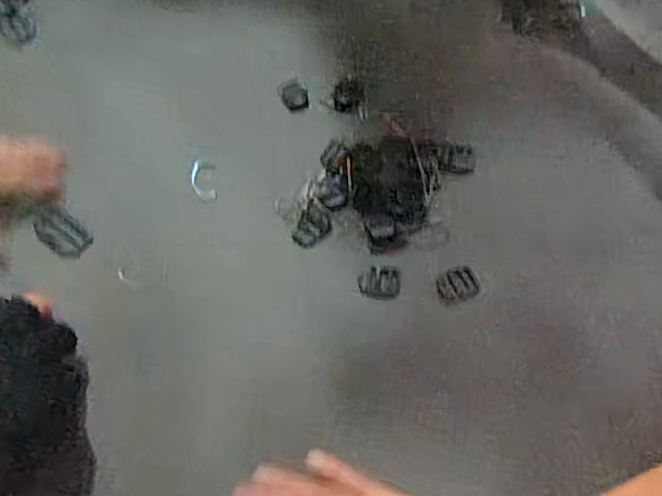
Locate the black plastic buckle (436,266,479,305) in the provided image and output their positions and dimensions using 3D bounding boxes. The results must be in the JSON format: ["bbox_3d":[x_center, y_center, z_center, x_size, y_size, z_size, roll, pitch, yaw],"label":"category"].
[{"bbox_3d":[0.089,0.026,0.476,0.028,0.014,0.022,-12,63,-3],"label":"black plastic buckle"}]

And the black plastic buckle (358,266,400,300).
[{"bbox_3d":[0.034,0.024,0.469,0.029,0.012,0.020,3,64,4],"label":"black plastic buckle"}]

